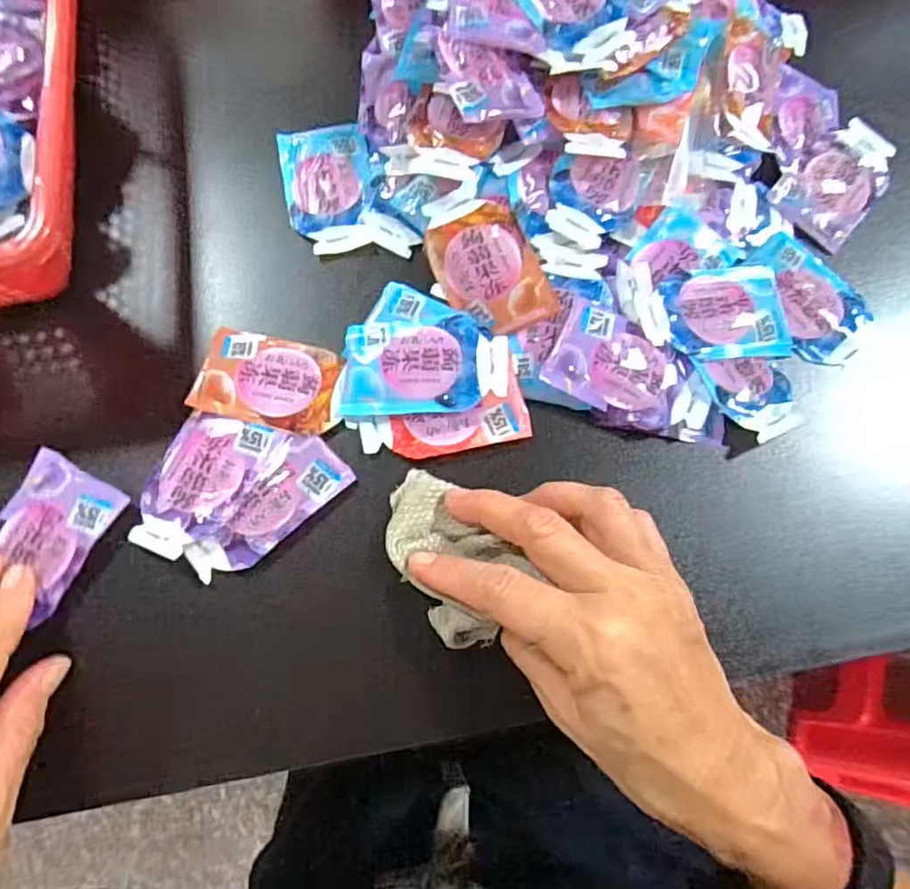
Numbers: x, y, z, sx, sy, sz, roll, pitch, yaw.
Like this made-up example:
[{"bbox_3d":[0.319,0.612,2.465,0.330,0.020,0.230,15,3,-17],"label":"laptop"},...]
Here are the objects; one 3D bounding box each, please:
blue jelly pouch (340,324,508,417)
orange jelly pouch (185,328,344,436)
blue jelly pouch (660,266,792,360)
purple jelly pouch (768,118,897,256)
[{"bbox_3d":[-0.015,-0.037,0.298,0.077,0.012,0.044,1,73,-2],"label":"blue jelly pouch"},{"bbox_3d":[-0.089,-0.031,0.300,0.063,0.010,0.045,11,73,1],"label":"orange jelly pouch"},{"bbox_3d":[0.133,-0.065,0.305,0.063,0.005,0.047,-10,74,-5],"label":"blue jelly pouch"},{"bbox_3d":[0.206,-0.143,0.337,0.044,0.011,0.078,40,76,10],"label":"purple jelly pouch"}]

